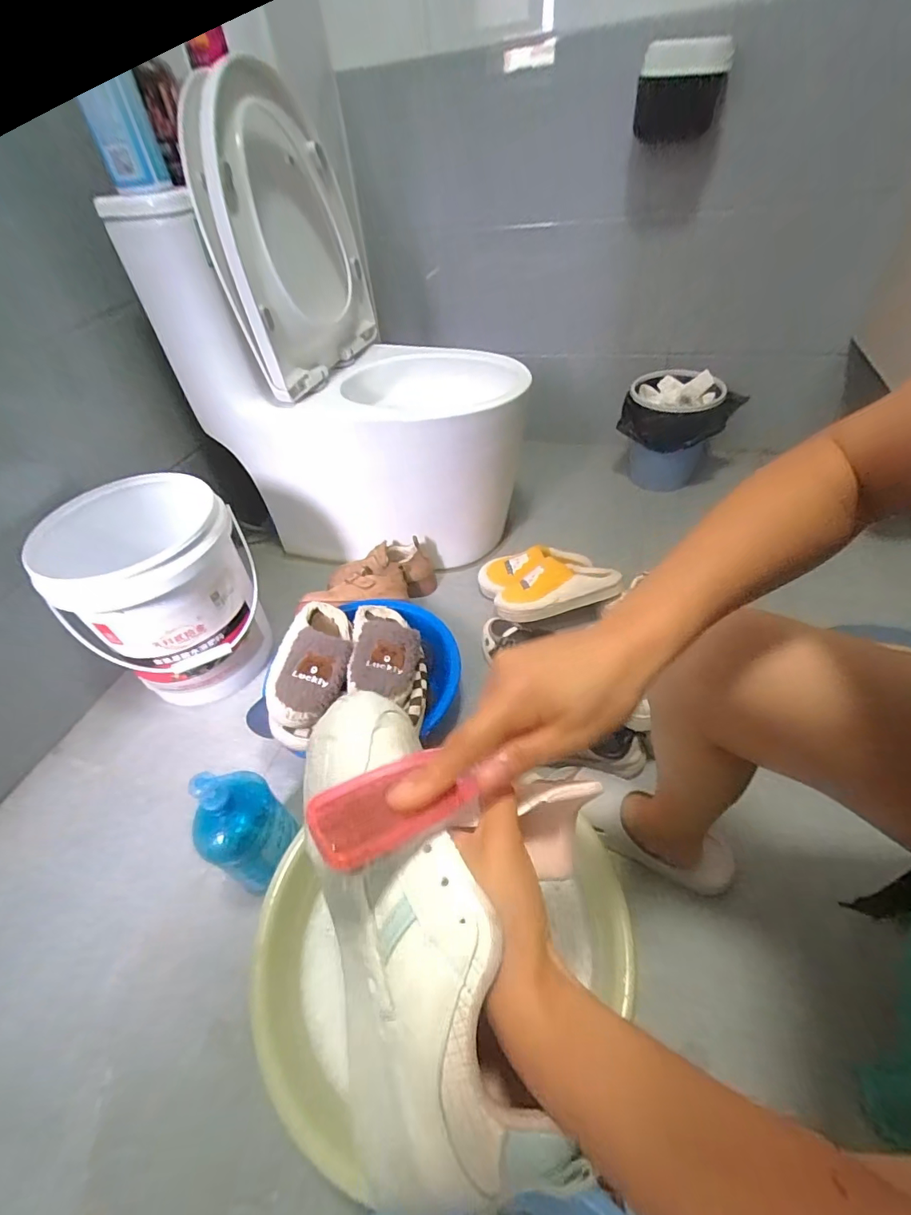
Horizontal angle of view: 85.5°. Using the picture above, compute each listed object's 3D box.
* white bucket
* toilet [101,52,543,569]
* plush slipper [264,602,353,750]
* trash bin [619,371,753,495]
[{"bbox_3d":[-0.516,-0.022,0.914,0.278,0.332,0.278,-4,45,4],"label":"white bucket"},{"bbox_3d":[-0.178,-0.510,1.048,0.627,0.751,0.431,9,47,16],"label":"toilet"},{"bbox_3d":[-0.231,0.092,0.812,0.120,0.073,0.260,-1,45,6],"label":"plush slipper"},{"bbox_3d":[0.533,-0.442,1.247,0.230,0.244,0.210,-9,45,-2],"label":"trash bin"}]

